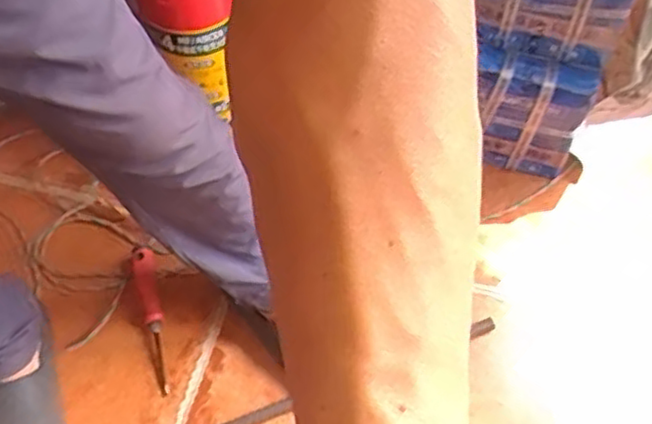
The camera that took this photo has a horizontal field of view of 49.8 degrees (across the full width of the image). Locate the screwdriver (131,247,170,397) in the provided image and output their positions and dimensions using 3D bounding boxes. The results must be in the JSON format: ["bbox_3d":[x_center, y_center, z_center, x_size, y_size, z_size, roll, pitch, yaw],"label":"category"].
[{"bbox_3d":[-0.241,0.144,0.966,0.030,0.027,0.209,-14,60,-7],"label":"screwdriver"}]

